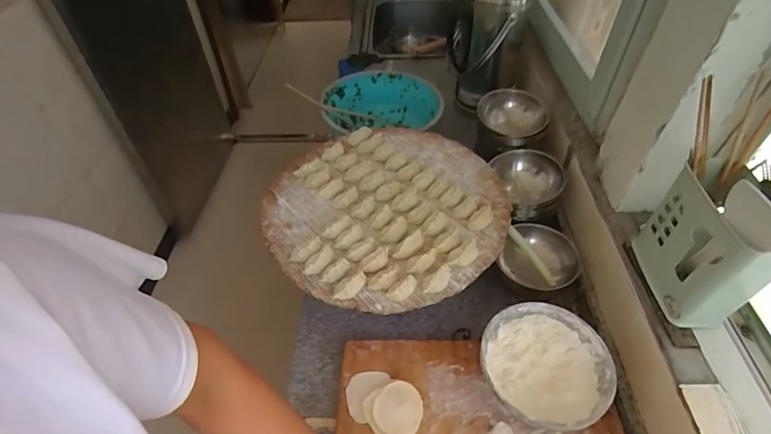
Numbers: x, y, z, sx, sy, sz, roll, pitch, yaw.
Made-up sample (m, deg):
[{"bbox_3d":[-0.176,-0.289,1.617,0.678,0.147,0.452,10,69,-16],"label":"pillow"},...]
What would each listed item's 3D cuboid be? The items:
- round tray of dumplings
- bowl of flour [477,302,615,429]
[{"bbox_3d":[0.007,-0.031,0.739,0.393,0.042,0.417,-1,46,1],"label":"round tray of dumplings"},{"bbox_3d":[0.221,0.216,0.594,0.163,0.074,0.165,-1,46,1],"label":"bowl of flour"}]

